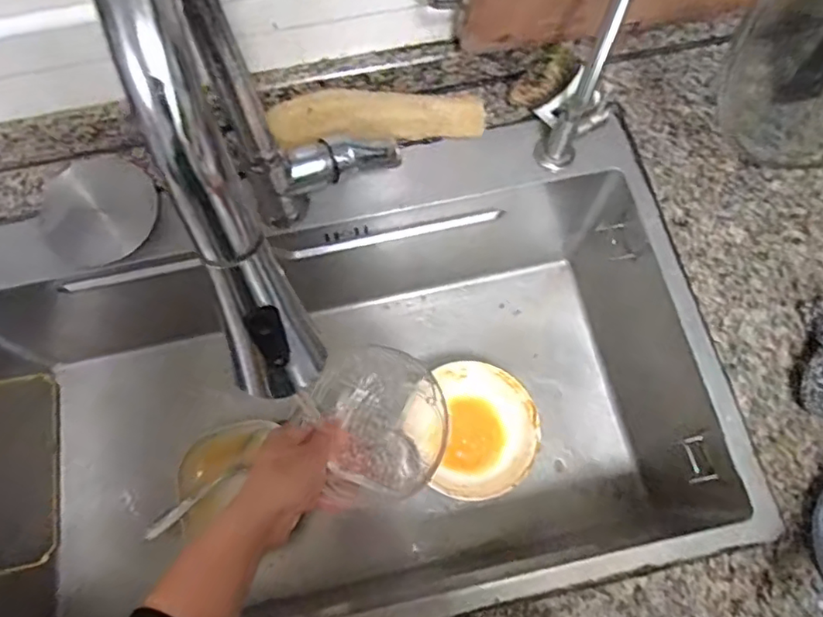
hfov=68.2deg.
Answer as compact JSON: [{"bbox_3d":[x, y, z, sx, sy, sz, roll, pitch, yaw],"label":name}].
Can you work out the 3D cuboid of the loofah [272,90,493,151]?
[{"bbox_3d":[-0.035,-0.191,0.606,0.218,0.042,0.053,-11,72,-4],"label":"loofah"}]

